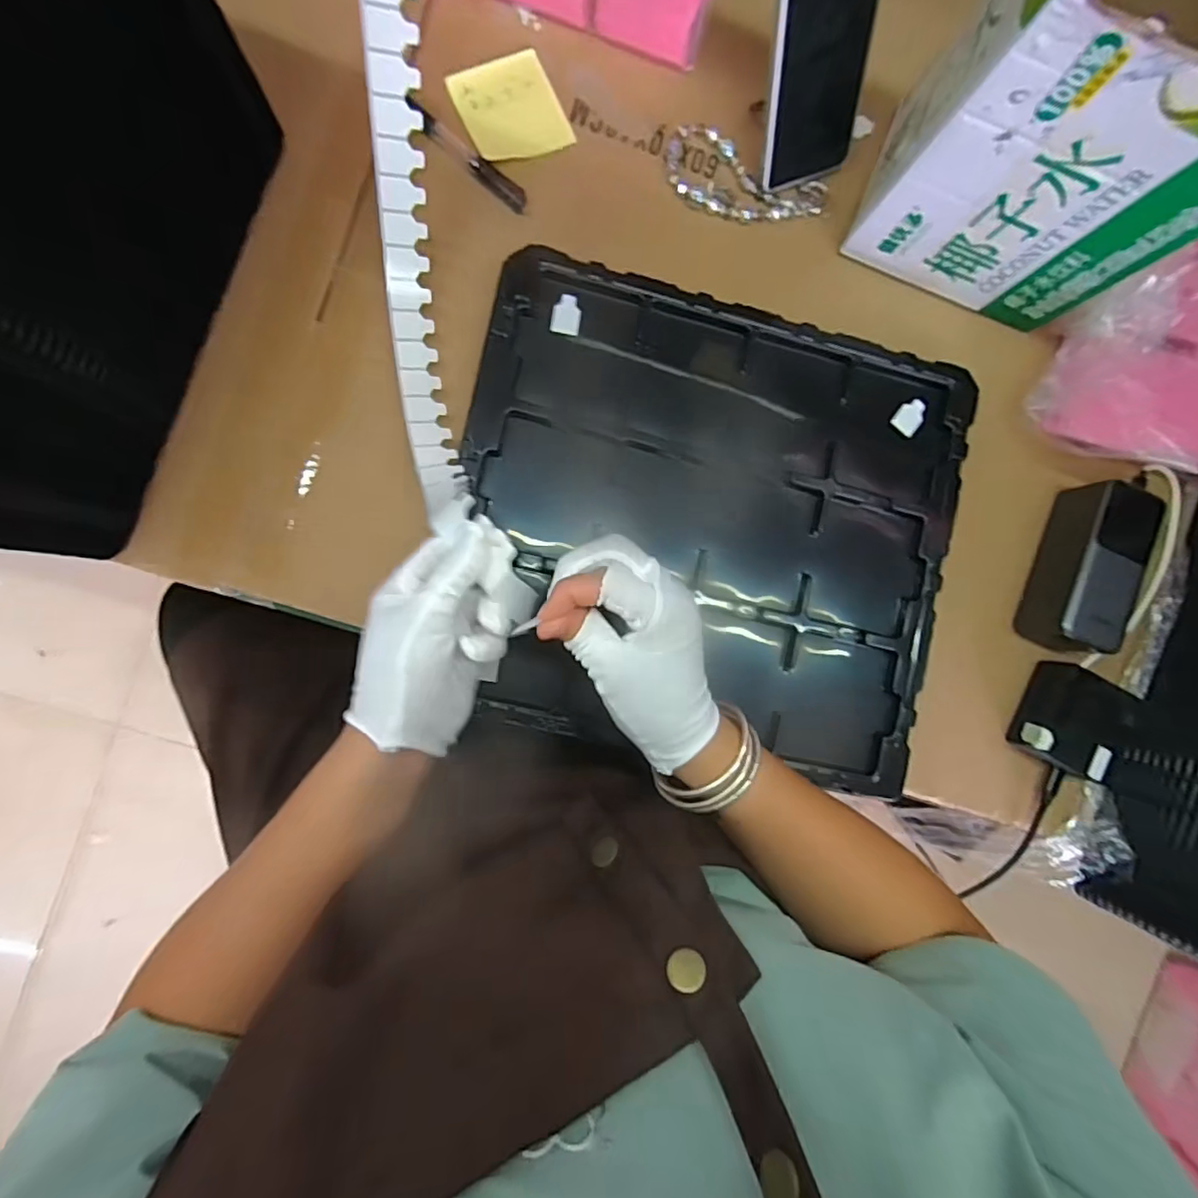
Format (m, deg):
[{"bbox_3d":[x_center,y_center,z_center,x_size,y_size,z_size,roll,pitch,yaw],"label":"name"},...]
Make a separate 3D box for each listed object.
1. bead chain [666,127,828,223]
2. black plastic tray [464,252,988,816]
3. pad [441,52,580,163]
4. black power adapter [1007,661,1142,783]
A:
[{"bbox_3d":[0.117,-0.331,0.476,0.131,0.013,0.059,17,88,-7],"label":"bead chain"},{"bbox_3d":[0.083,-0.051,0.438,0.363,0.028,0.324,13,84,-4],"label":"black plastic tray"},{"bbox_3d":[-0.068,-0.378,0.459,0.076,0.004,0.076,-27,93,-10],"label":"pad"},{"bbox_3d":[0.392,0.101,0.484,0.083,0.036,0.081,24,88,-4],"label":"black power adapter"}]

